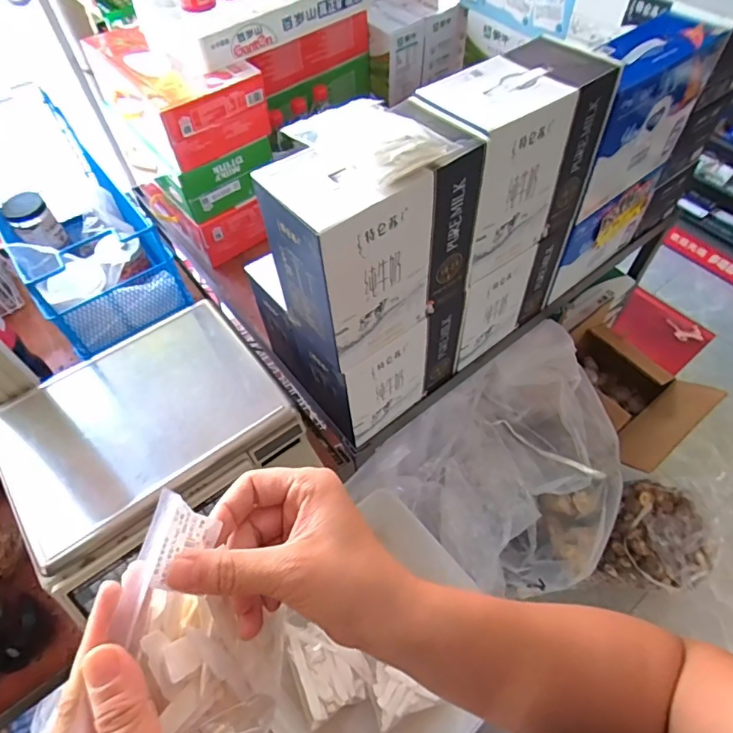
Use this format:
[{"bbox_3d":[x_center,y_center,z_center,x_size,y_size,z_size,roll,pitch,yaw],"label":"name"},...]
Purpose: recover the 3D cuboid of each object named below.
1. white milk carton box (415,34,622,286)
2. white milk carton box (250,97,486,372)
[{"bbox_3d":[0.190,-0.286,0.694,0.223,0.225,0.152,-33,61,-18],"label":"white milk carton box"},{"bbox_3d":[0.009,-0.160,0.614,0.224,0.247,0.135,-33,61,-18],"label":"white milk carton box"}]

